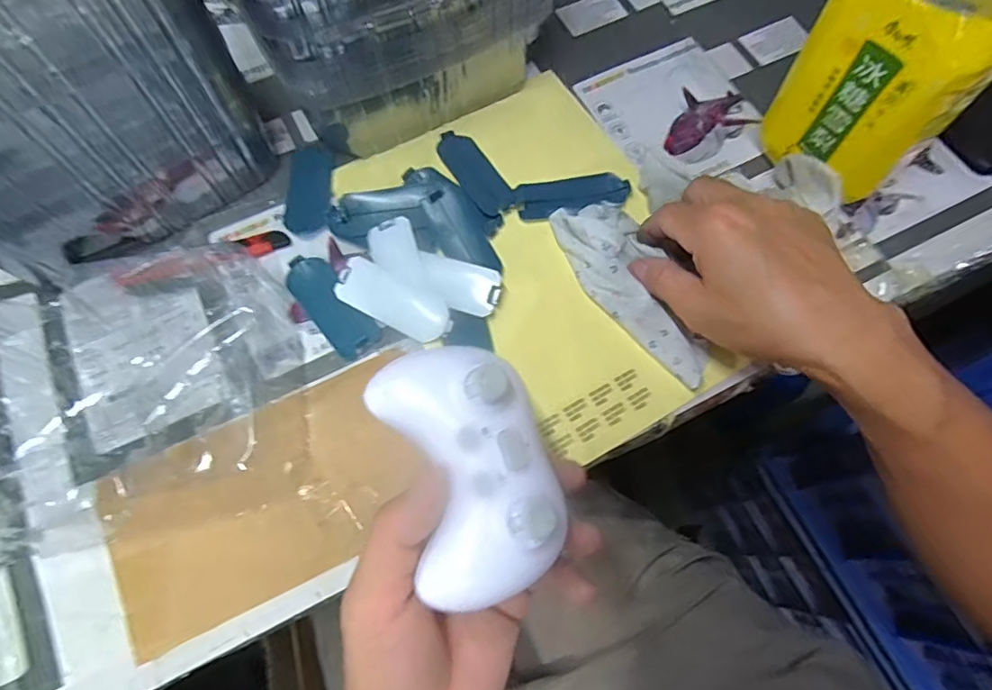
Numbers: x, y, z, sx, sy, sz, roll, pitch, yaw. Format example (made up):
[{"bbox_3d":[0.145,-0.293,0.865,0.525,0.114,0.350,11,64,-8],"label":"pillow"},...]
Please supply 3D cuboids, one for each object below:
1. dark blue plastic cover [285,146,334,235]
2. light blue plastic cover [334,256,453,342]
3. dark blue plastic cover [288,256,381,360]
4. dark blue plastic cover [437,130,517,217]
[{"bbox_3d":[-0.141,-0.118,0.413,0.033,0.007,0.076,-7,69,-1],"label":"dark blue plastic cover"},{"bbox_3d":[-0.069,-0.030,0.374,0.082,0.007,0.033,26,72,11],"label":"light blue plastic cover"},{"bbox_3d":[-0.115,-0.029,0.378,0.031,0.007,0.084,-38,73,-12],"label":"dark blue plastic cover"},{"bbox_3d":[-0.016,-0.132,0.415,0.032,0.004,0.082,-30,71,-10],"label":"dark blue plastic cover"}]

